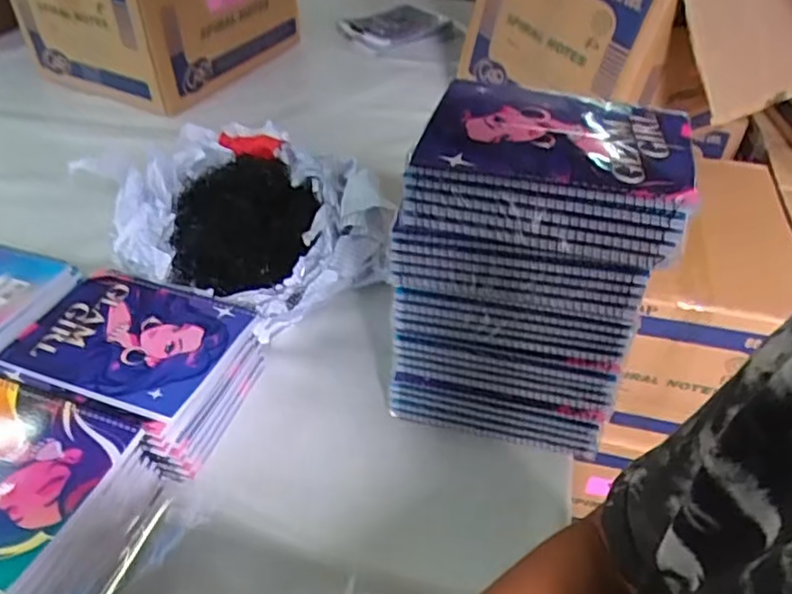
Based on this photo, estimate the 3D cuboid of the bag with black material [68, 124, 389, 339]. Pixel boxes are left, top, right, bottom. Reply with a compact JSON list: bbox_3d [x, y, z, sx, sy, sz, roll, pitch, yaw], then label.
[{"bbox_3d":[-0.186,-0.086,0.779,0.319,0.120,0.243,26,47,24],"label":"bag with black material"}]

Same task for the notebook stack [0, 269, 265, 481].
[{"bbox_3d":[-0.257,0.070,0.629,0.211,0.084,0.172,13,43,11],"label":"notebook stack"}]

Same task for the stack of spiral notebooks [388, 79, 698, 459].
[{"bbox_3d":[0.115,-0.015,0.574,0.205,0.296,0.148,13,43,10],"label":"stack of spiral notebooks"}]

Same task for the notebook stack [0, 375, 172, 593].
[{"bbox_3d":[-0.324,0.167,0.519,0.213,0.087,0.167,13,43,11],"label":"notebook stack"}]

